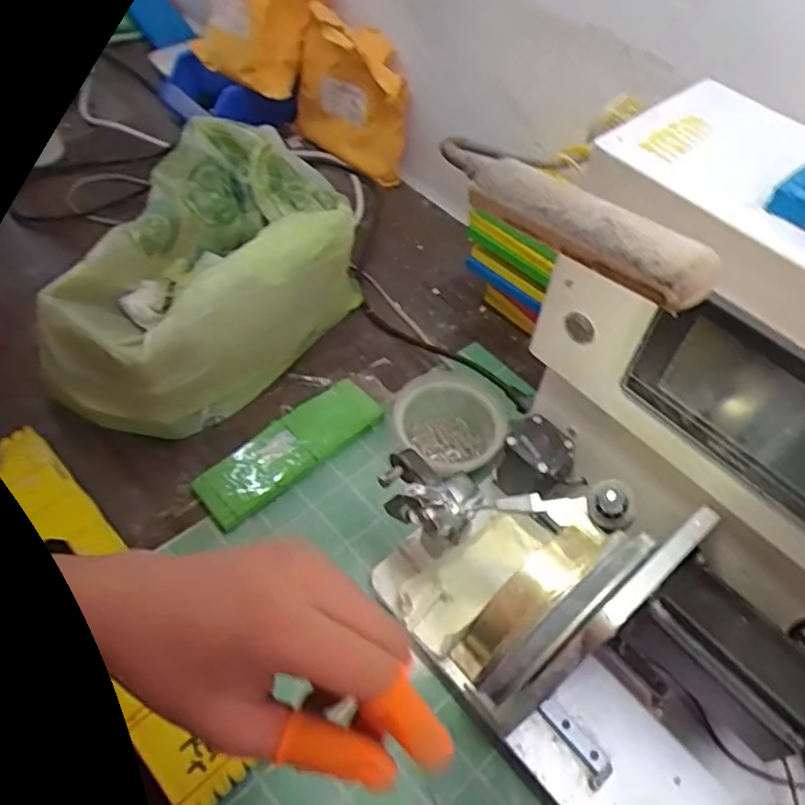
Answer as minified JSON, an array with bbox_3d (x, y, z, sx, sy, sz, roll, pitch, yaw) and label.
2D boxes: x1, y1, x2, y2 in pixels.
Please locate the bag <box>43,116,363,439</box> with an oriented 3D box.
[{"bbox_3d":[-0.174,-0.113,0.634,0.204,0.131,0.309,17,54,7],"label":"bag"}]

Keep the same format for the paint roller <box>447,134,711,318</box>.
[{"bbox_3d":[0.054,-0.070,0.231,0.024,0.025,0.121,-34,63,-26],"label":"paint roller"}]

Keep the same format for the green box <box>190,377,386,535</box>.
[{"bbox_3d":[-0.100,0.041,0.594,0.179,0.020,0.059,-37,65,-27],"label":"green box"}]

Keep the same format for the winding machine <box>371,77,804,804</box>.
[{"bbox_3d":[0.168,0.097,0.356,0.339,0.332,0.220,39,60,21],"label":"winding machine"}]

